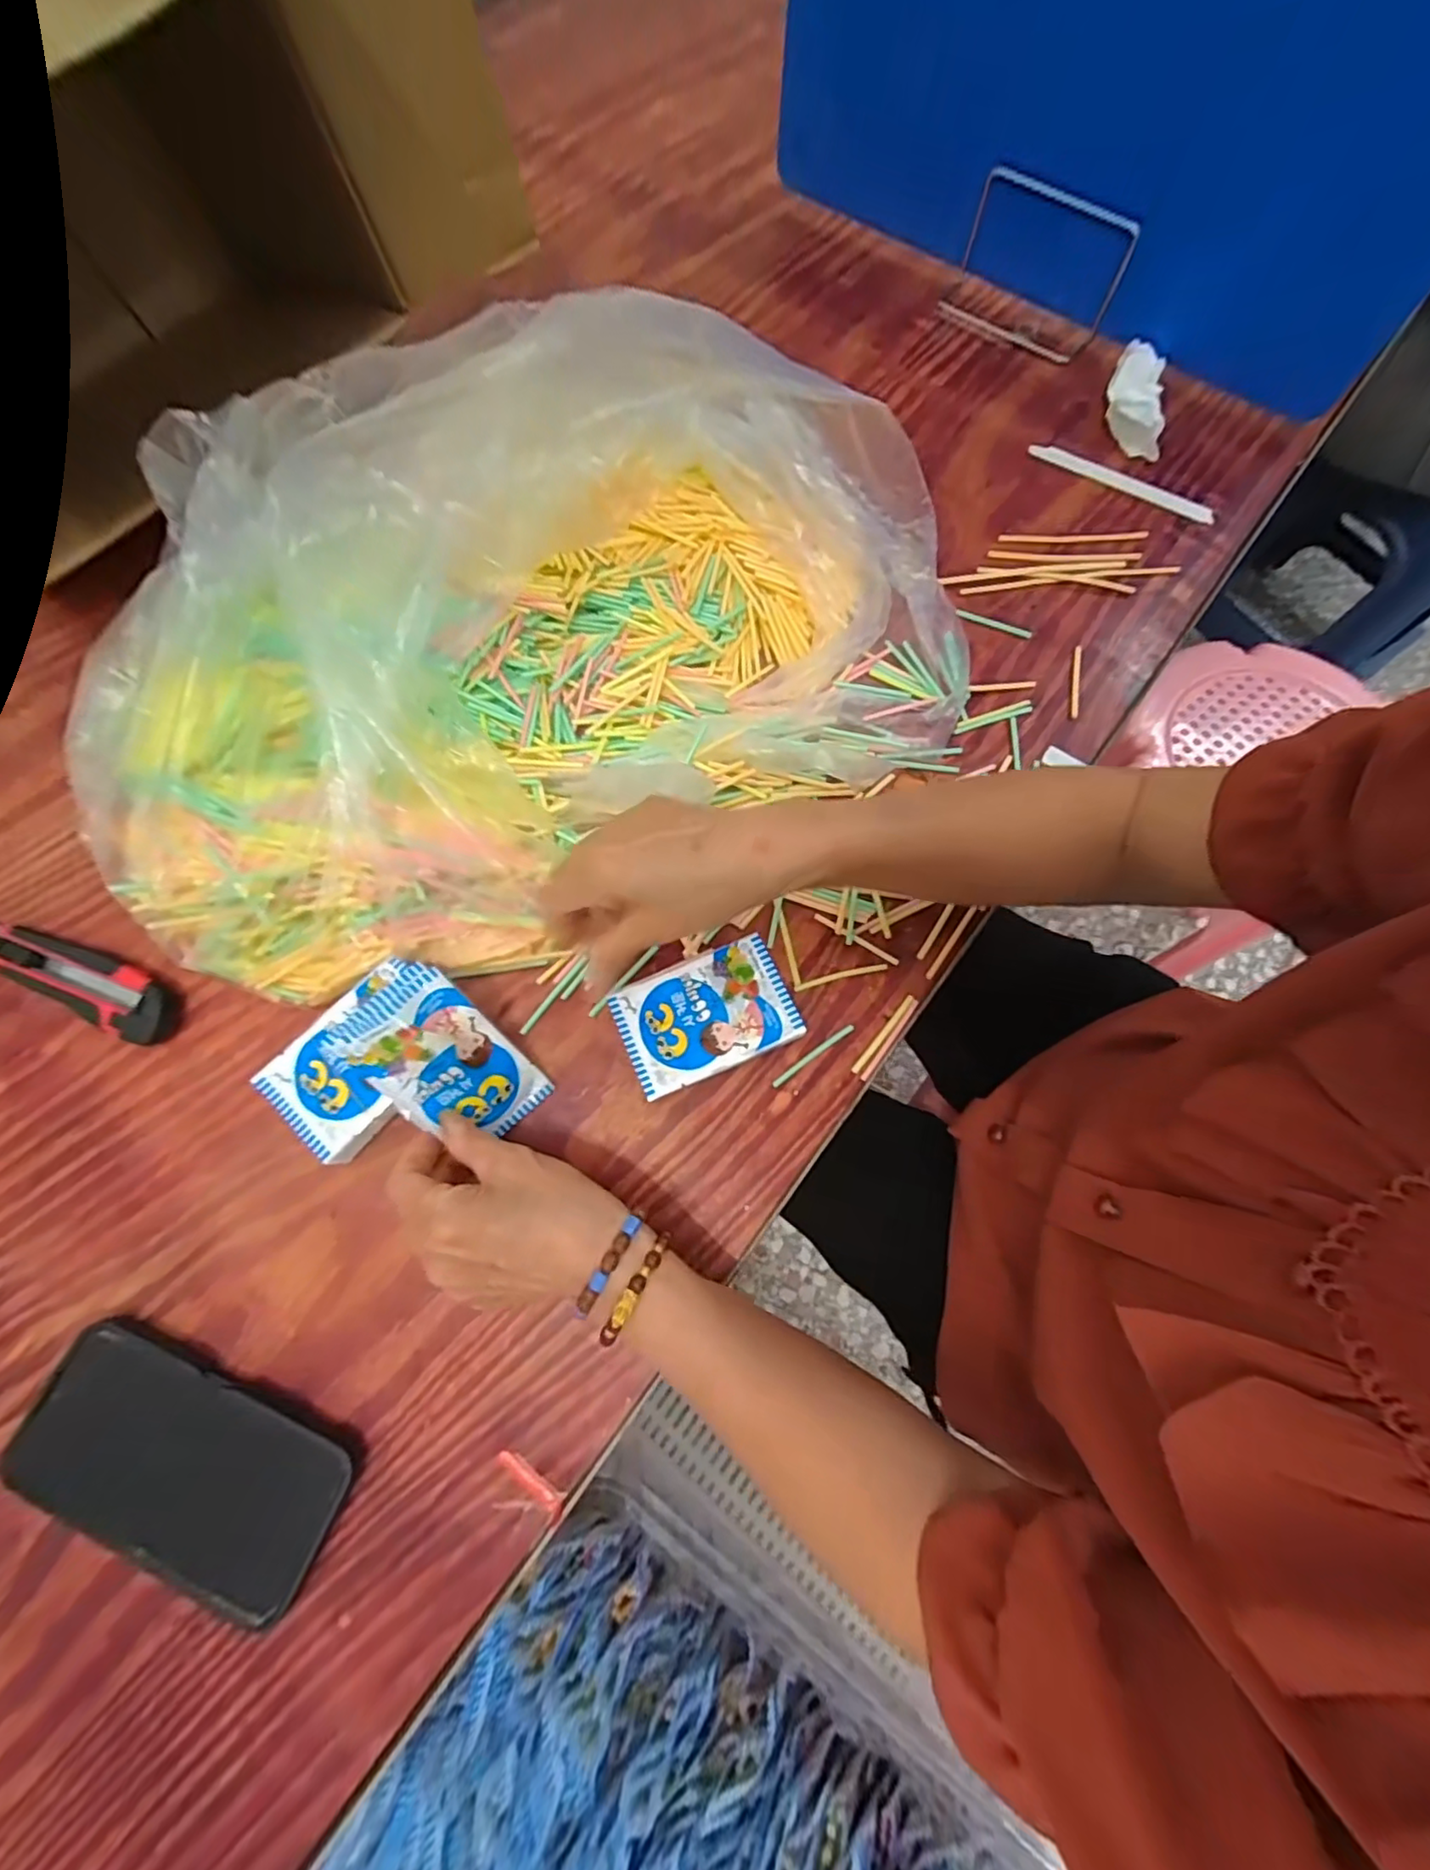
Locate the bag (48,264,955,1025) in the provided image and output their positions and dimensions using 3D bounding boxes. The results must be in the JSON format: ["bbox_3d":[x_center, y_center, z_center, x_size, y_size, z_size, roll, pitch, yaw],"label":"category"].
[{"bbox_3d":[-0.108,-0.187,0.385,0.585,0.145,0.324,-28,75,-8],"label":"bag"}]

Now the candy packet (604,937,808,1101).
[{"bbox_3d":[-0.005,0.050,0.377,0.102,0.024,0.069,-22,74,-7],"label":"candy packet"}]

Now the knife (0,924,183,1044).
[{"bbox_3d":[-0.415,0.021,0.385,0.168,0.021,0.038,23,74,7],"label":"knife"}]

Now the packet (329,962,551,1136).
[{"bbox_3d":[-0.153,0.075,0.344,0.066,0.017,0.108,-43,109,-14],"label":"packet"}]

